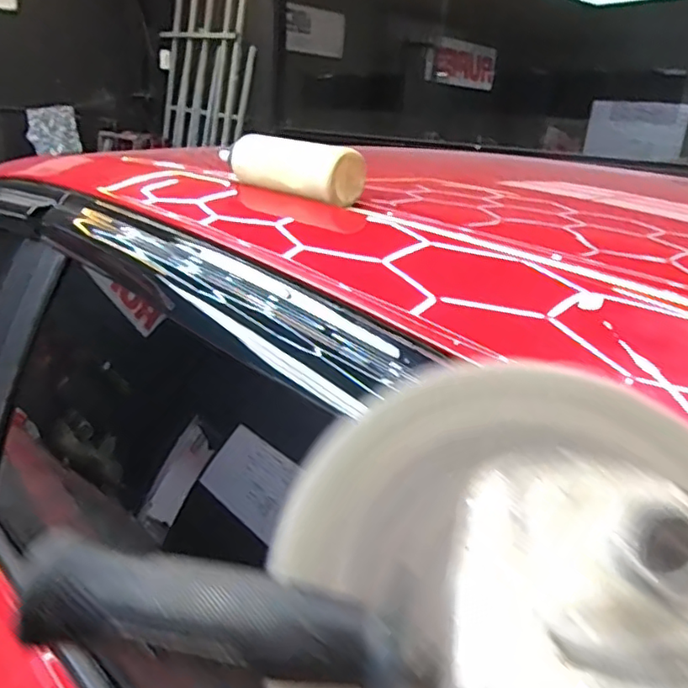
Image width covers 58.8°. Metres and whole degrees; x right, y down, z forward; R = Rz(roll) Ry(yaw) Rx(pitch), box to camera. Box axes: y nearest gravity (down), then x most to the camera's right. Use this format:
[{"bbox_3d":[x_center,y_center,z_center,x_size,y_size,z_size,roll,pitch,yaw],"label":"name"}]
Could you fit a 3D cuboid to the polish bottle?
[{"bbox_3d":[-0.058,-0.178,0.610,0.062,0.050,0.171,-16,28,-42],"label":"polish bottle"}]

